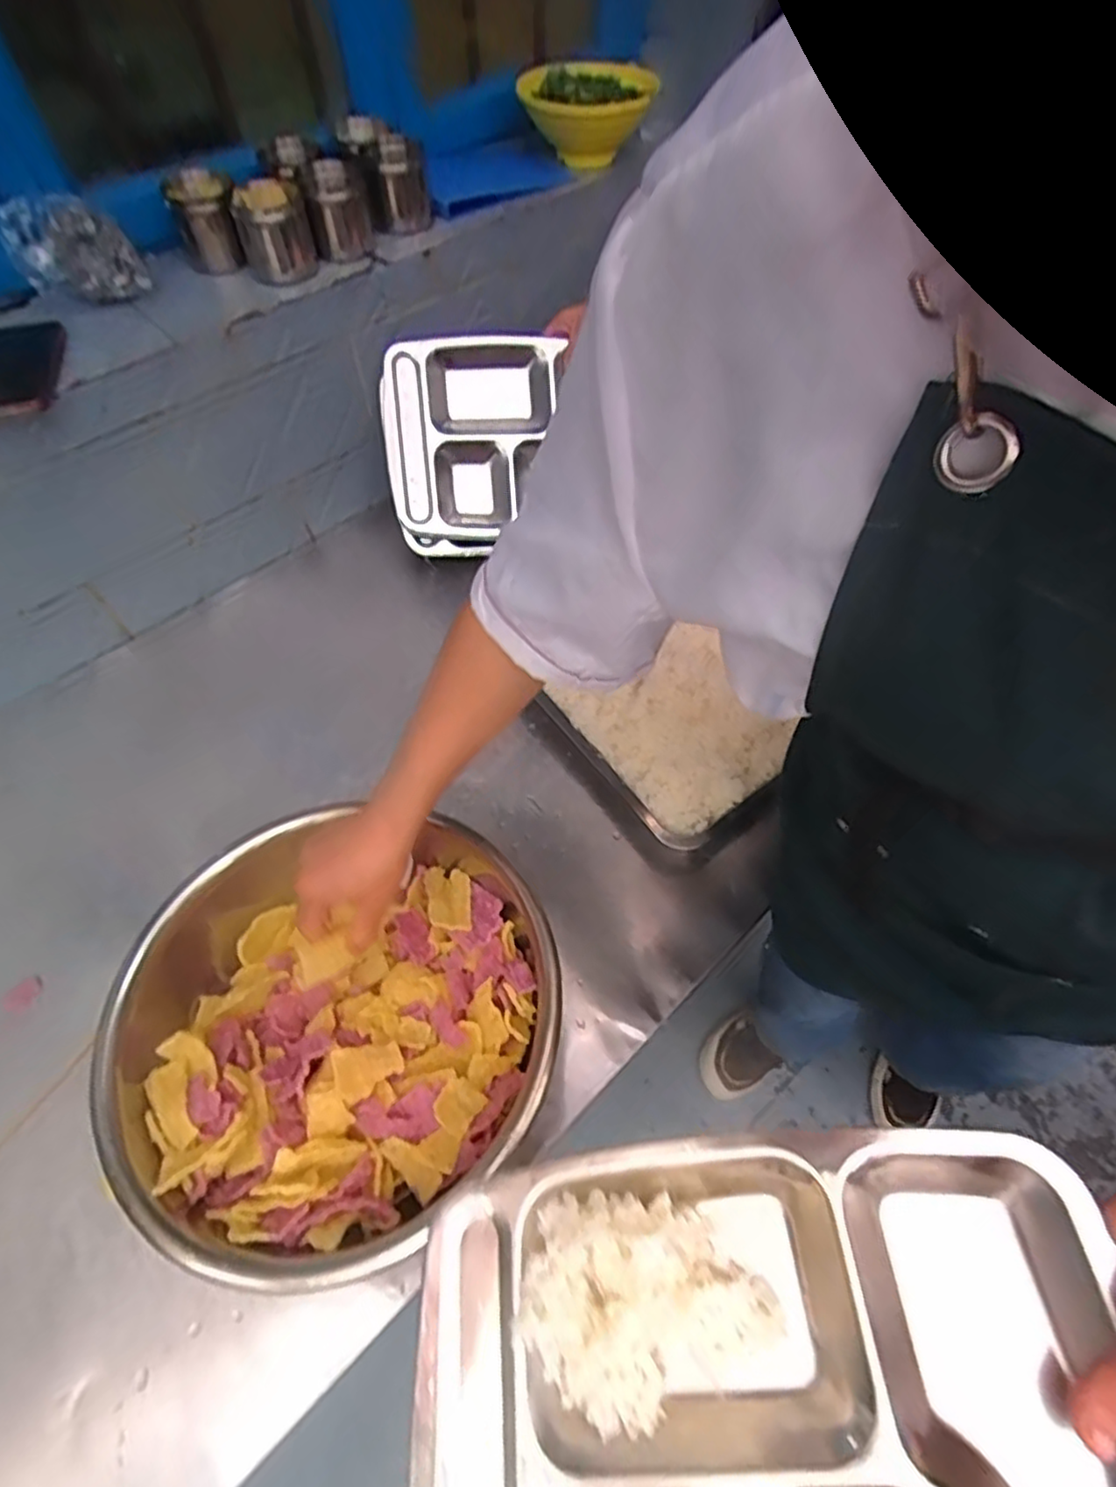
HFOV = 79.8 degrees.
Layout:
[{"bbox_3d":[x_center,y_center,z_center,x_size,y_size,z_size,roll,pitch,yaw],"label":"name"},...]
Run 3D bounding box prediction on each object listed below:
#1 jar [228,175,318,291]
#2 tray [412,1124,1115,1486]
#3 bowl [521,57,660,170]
[{"bbox_3d":[-0.316,-0.570,0.746,0.083,0.076,0.073,-15,58,-9],"label":"jar"},{"bbox_3d":[0.105,0.341,0.310,0.346,0.046,0.265,-11,57,5],"label":"tray"},{"bbox_3d":[0.043,-0.884,0.937,0.191,0.082,0.155,2,57,1],"label":"bowl"}]

